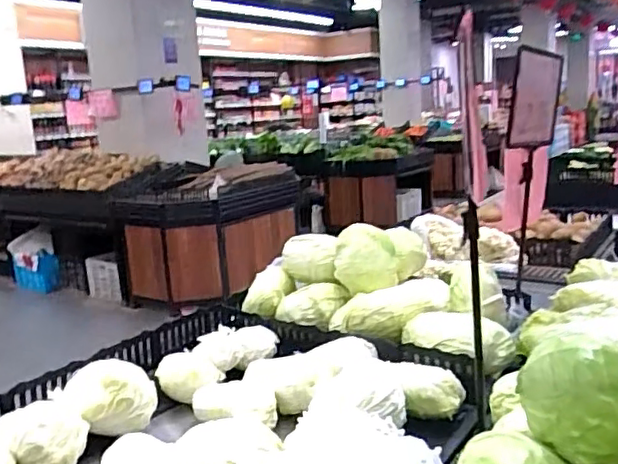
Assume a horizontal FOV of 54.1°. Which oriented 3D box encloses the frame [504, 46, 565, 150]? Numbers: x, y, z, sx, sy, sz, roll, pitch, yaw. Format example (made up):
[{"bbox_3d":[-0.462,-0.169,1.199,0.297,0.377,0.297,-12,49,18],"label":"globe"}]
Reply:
[{"bbox_3d":[0.547,-0.311,1.436,0.024,0.222,0.315,15,15,39],"label":"frame"}]

